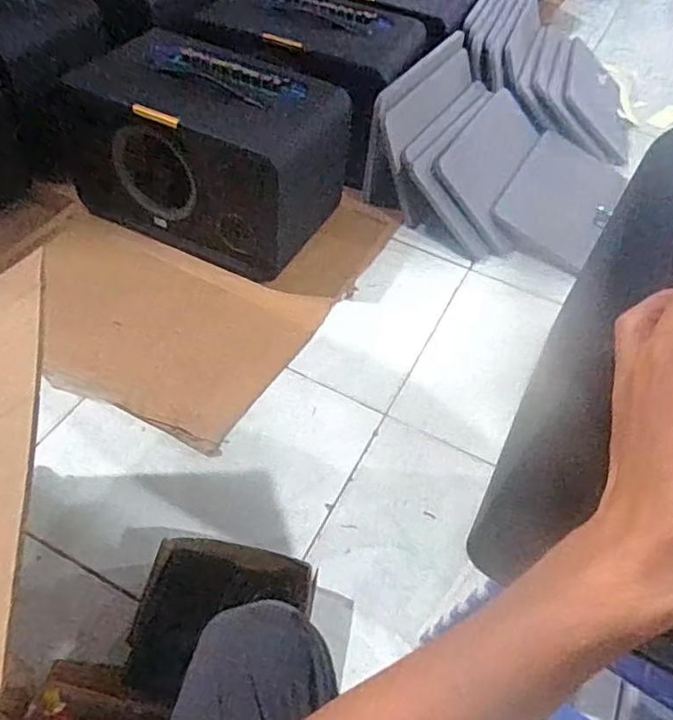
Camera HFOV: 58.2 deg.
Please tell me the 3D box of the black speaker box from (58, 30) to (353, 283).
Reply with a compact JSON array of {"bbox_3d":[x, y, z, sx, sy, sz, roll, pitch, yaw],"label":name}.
[{"bbox_3d":[-0.240,-0.380,1.095,0.463,0.267,0.271,24,53,13],"label":"black speaker box"}]

